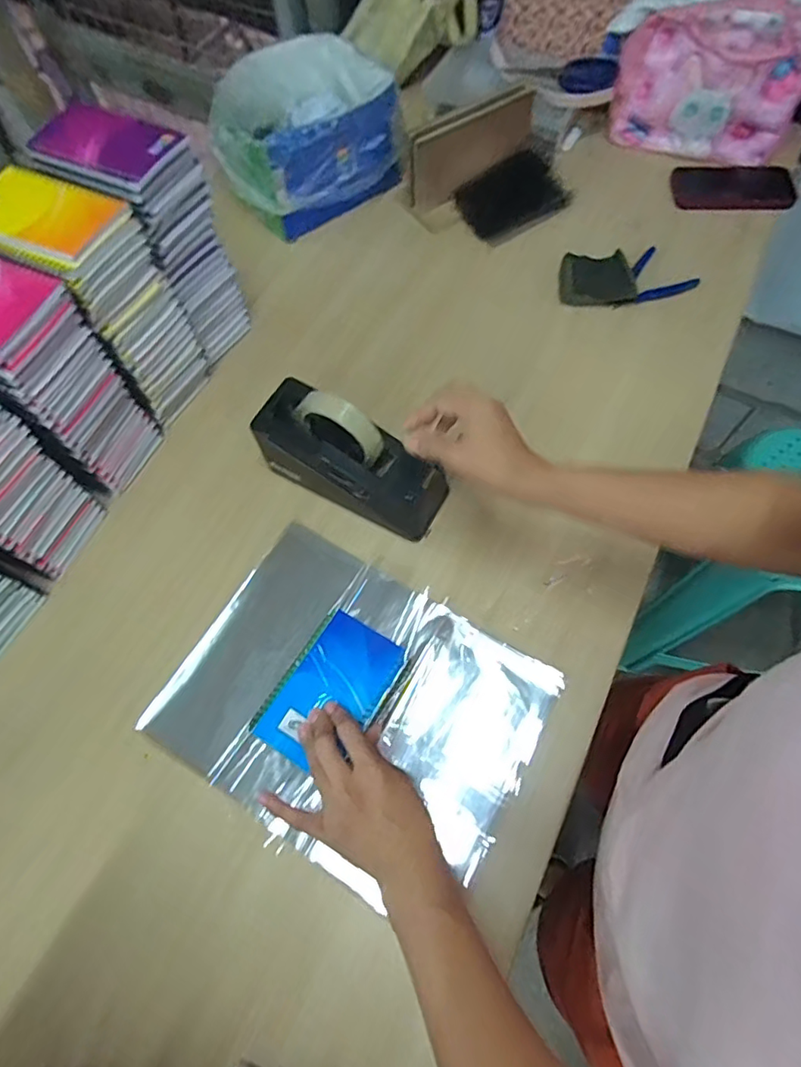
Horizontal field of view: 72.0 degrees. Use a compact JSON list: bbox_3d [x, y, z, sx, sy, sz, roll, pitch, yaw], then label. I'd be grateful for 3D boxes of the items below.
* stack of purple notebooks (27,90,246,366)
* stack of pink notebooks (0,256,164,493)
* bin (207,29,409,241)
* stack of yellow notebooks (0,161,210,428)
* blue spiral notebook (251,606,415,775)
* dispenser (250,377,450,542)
[{"bbox_3d":[-0.276,-0.326,0.631,0.119,0.253,0.102,22,69,11],"label":"stack of purple notebooks"},{"bbox_3d":[-0.350,-0.146,0.546,0.128,0.230,0.102,23,69,12],"label":"stack of pink notebooks"},{"bbox_3d":[-0.148,-0.587,0.815,0.251,0.134,0.221,-37,70,-13],"label":"bin"},{"bbox_3d":[-0.311,-0.234,0.584,0.130,0.230,0.104,23,69,11],"label":"stack of yellow notebooks"},{"bbox_3d":[-0.062,0.141,0.492,0.089,0.011,0.130,29,70,14],"label":"blue spiral notebook"},{"bbox_3d":[-0.054,-0.080,0.576,0.209,0.109,0.076,31,71,15],"label":"dispenser"}]

